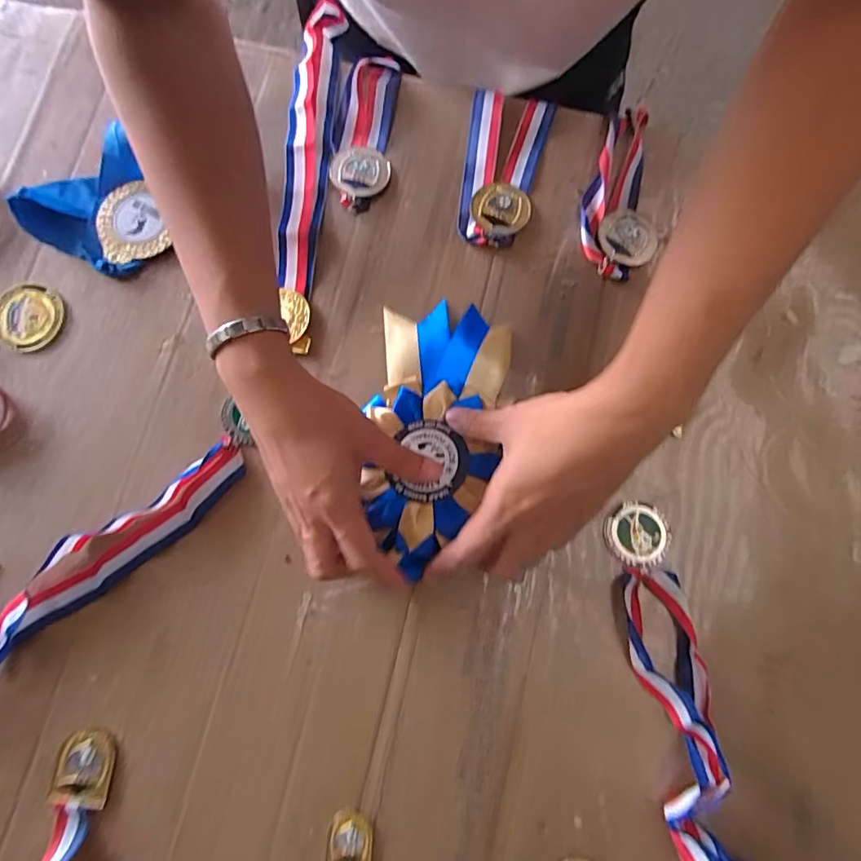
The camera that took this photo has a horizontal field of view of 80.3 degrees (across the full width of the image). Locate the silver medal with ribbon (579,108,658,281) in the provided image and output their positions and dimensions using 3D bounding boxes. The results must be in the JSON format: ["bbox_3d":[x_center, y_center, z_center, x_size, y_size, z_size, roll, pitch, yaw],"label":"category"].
[{"bbox_3d":[0.160,-0.194,0.420,0.062,0.019,0.138,10,80,3],"label":"silver medal with ribbon"}]

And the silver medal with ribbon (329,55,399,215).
[{"bbox_3d":[-0.057,-0.260,0.439,0.049,0.013,0.150,3,80,2],"label":"silver medal with ribbon"}]

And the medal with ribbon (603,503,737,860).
[{"bbox_3d":[0.179,0.194,0.344,0.083,0.025,0.283,-21,80,-2],"label":"medal with ribbon"}]

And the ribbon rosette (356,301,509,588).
[{"bbox_3d":[0.000,0.000,0.380,0.095,0.027,0.200,8,73,3],"label":"ribbon rosette"}]

